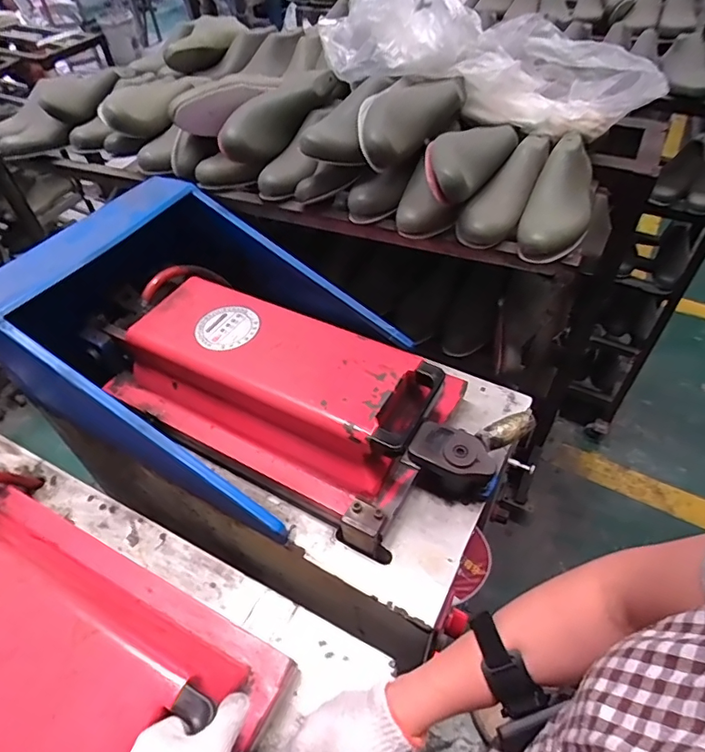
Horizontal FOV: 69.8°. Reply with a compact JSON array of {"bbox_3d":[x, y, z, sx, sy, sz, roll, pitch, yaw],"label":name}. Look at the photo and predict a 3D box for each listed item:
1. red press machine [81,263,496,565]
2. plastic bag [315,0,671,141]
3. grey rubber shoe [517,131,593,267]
[{"bbox_3d":[-0.095,0.008,0.752,0.619,0.123,0.282,23,53,21],"label":"red press machine"},{"bbox_3d":[0.212,-0.526,0.822,0.546,0.165,0.194,15,50,15],"label":"plastic bag"},{"bbox_3d":[0.311,-0.267,0.741,0.086,0.082,0.252,18,51,17],"label":"grey rubber shoe"}]

